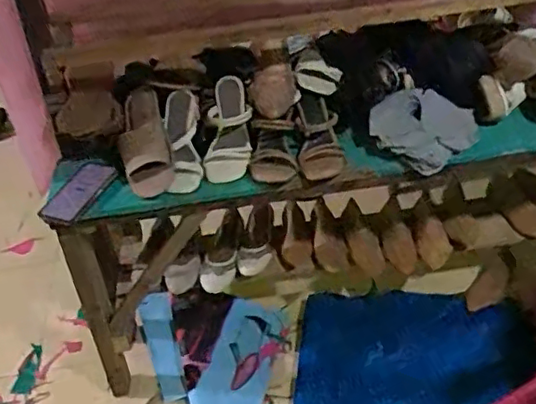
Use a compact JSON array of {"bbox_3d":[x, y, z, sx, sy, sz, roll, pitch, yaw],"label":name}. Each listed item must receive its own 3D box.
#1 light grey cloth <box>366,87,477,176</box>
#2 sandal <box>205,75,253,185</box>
[{"bbox_3d":[0.297,-0.141,1.170,0.199,0.072,0.179,6,42,14],"label":"light grey cloth"},{"bbox_3d":[-0.075,-0.143,1.188,0.097,0.066,0.220,2,83,8],"label":"sandal"}]

